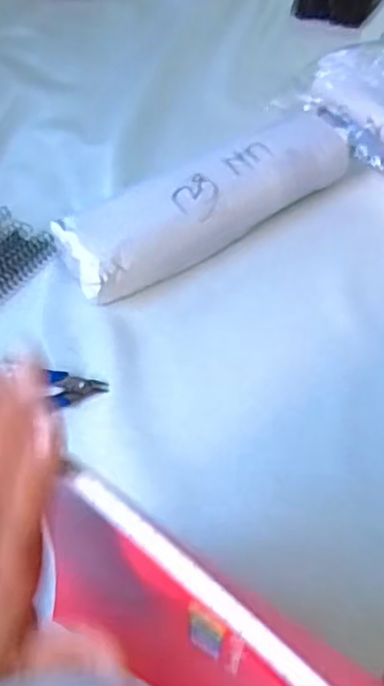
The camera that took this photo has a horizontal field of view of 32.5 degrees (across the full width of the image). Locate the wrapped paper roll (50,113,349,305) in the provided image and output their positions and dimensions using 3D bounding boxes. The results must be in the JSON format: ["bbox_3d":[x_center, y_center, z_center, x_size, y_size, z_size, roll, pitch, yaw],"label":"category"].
[{"bbox_3d":[0.021,-0.130,0.603,0.304,0.060,0.073,-32,59,-23],"label":"wrapped paper roll"}]

